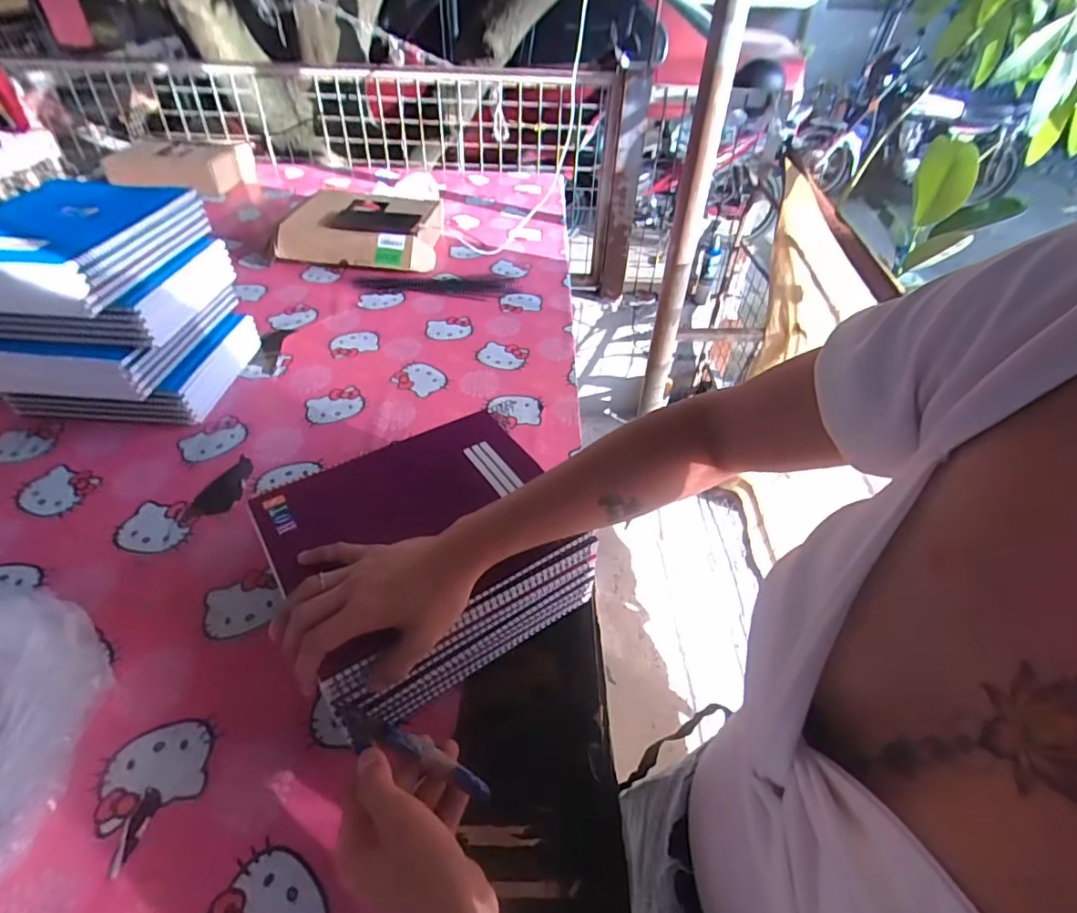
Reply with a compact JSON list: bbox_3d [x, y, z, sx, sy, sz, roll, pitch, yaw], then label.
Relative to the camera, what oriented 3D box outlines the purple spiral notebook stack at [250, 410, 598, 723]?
[{"bbox_3d":[-0.102,0.090,0.524,0.247,0.119,0.204,-25,49,-25],"label":"purple spiral notebook stack"}]

